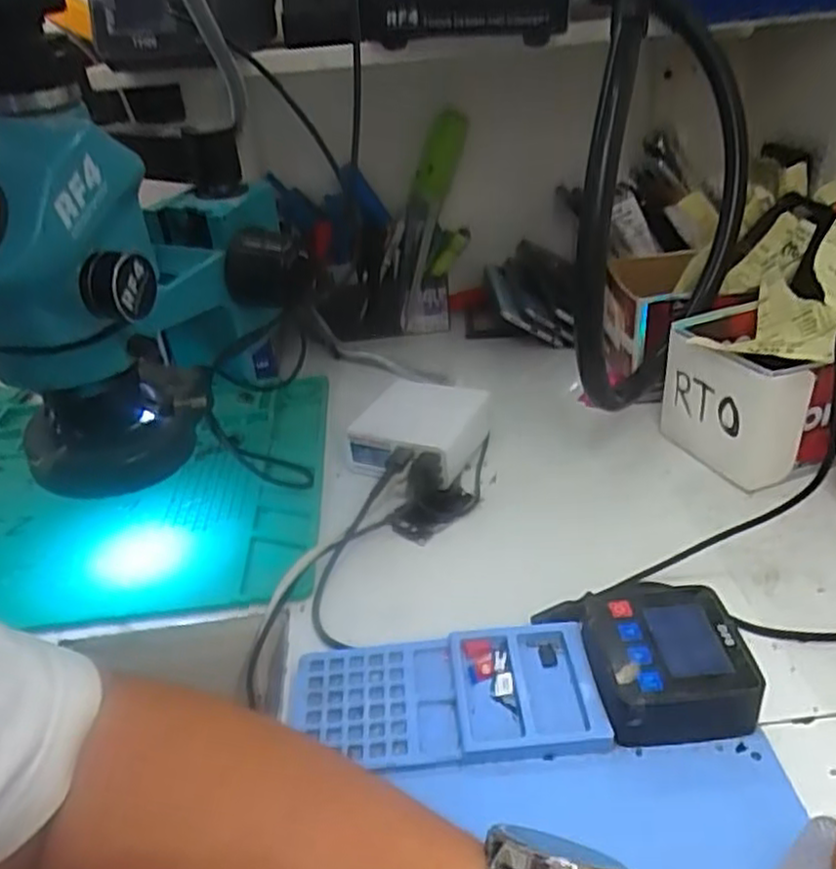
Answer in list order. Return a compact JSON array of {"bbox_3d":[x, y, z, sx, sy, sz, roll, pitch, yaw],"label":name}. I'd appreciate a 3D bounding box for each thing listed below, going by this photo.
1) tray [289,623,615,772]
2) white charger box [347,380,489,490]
[{"bbox_3d":[0.012,0.134,0.359,0.149,0.017,0.069,-6,31,0],"label":"tray"},{"bbox_3d":[0.003,-0.001,0.572,0.090,0.041,0.094,12,35,27],"label":"white charger box"}]

